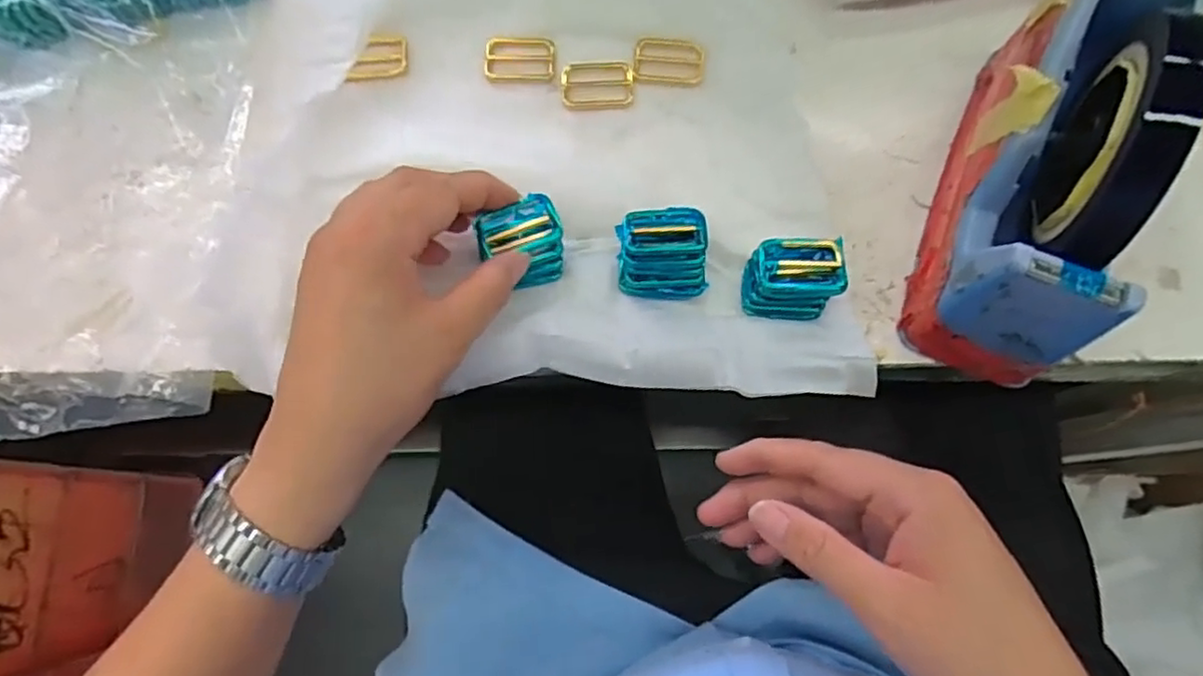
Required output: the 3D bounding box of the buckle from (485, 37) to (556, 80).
[{"bbox_3d":[-0.051,-0.175,0.418,0.045,0.004,0.032,2,74,1],"label":"buckle"}]

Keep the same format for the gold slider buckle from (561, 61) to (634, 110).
[{"bbox_3d":[-0.002,-0.157,0.412,0.044,0.004,0.034,-3,74,-1],"label":"gold slider buckle"}]

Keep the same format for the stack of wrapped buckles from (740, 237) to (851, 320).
[{"bbox_3d":[0.103,-0.031,0.357,0.049,0.027,0.037,-6,74,-1],"label":"stack of wrapped buckles"}]

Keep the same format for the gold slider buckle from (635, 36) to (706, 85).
[{"bbox_3d":[0.043,-0.173,0.416,0.044,0.005,0.030,3,74,1],"label":"gold slider buckle"}]

